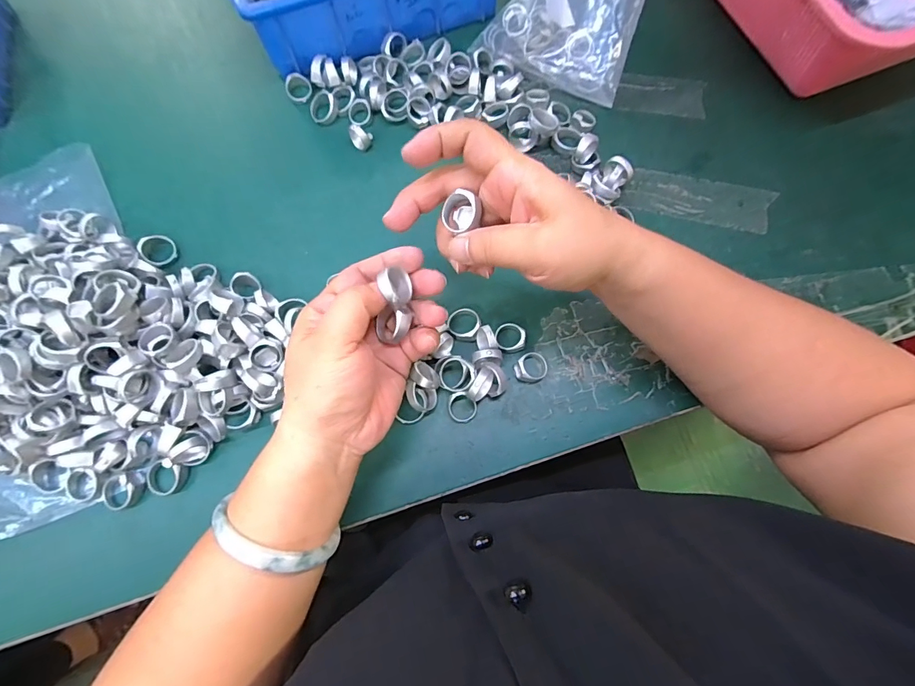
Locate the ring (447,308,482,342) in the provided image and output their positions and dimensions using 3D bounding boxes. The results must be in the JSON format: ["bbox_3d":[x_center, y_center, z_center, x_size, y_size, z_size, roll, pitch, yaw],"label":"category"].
[{"bbox_3d":[0.005,-0.015,0.318,0.027,0.007,0.026,-5,72,15],"label":"ring"}]

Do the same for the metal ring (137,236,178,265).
[{"bbox_3d":[-0.248,-0.077,0.341,0.030,0.013,0.025,29,75,8],"label":"metal ring"}]

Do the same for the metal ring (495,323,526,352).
[{"bbox_3d":[0.040,-0.004,0.314,0.023,0.007,0.022,-5,73,21],"label":"metal ring"}]

